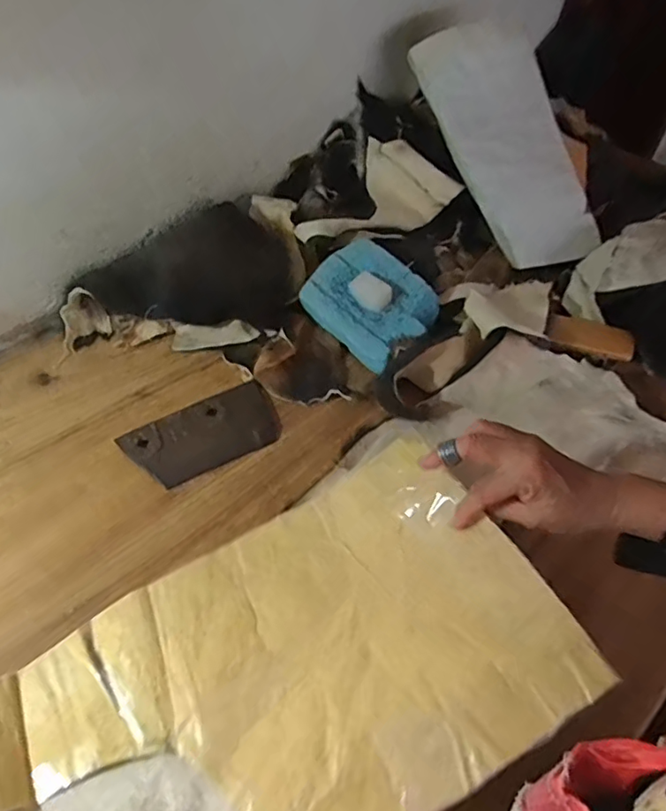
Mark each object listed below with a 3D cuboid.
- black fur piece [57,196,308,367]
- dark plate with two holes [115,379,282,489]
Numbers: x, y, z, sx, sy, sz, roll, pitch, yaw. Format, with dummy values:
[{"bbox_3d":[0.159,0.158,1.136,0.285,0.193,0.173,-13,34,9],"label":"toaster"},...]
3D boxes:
[{"bbox_3d":[-0.198,-0.179,0.760,0.321,0.118,0.200,-10,52,-11],"label":"black fur piece"},{"bbox_3d":[-0.145,0.032,0.648,0.169,0.007,0.089,-26,63,-21],"label":"dark plate with two holes"}]

